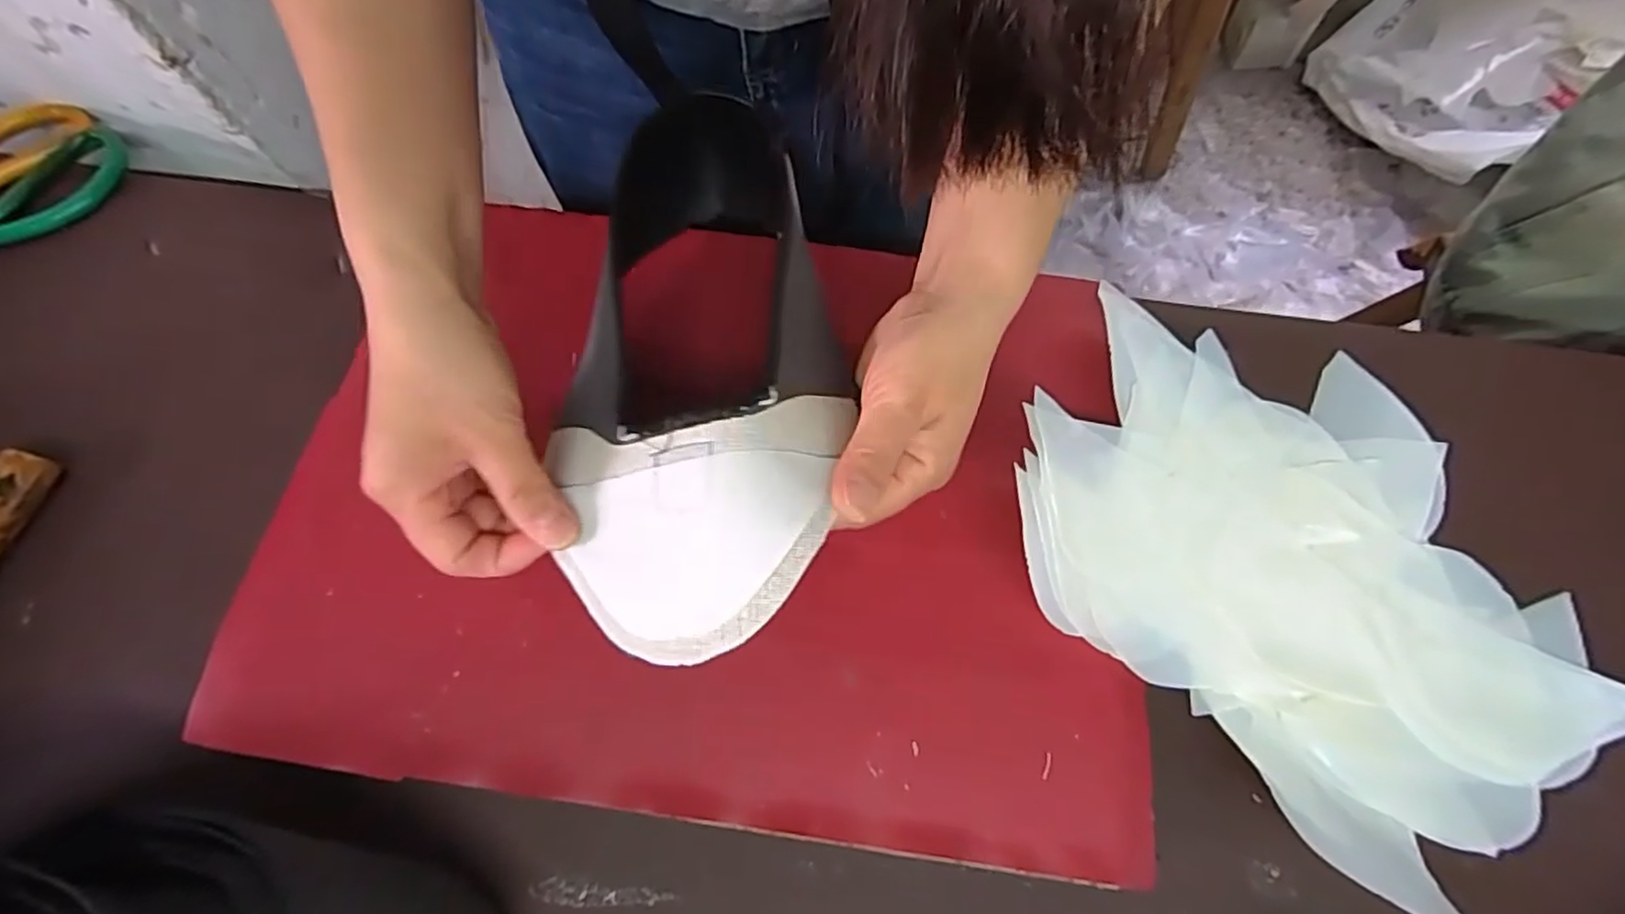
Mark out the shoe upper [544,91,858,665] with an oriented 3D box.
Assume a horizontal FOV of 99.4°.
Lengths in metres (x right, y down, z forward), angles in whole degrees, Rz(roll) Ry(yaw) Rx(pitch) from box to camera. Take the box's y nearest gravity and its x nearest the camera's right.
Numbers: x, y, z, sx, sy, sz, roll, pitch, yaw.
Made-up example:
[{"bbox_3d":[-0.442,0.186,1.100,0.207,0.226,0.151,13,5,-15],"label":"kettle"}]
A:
[{"bbox_3d":[-0.051,-0.047,0.300,0.126,0.056,0.257,-3,63,0],"label":"shoe upper"}]

